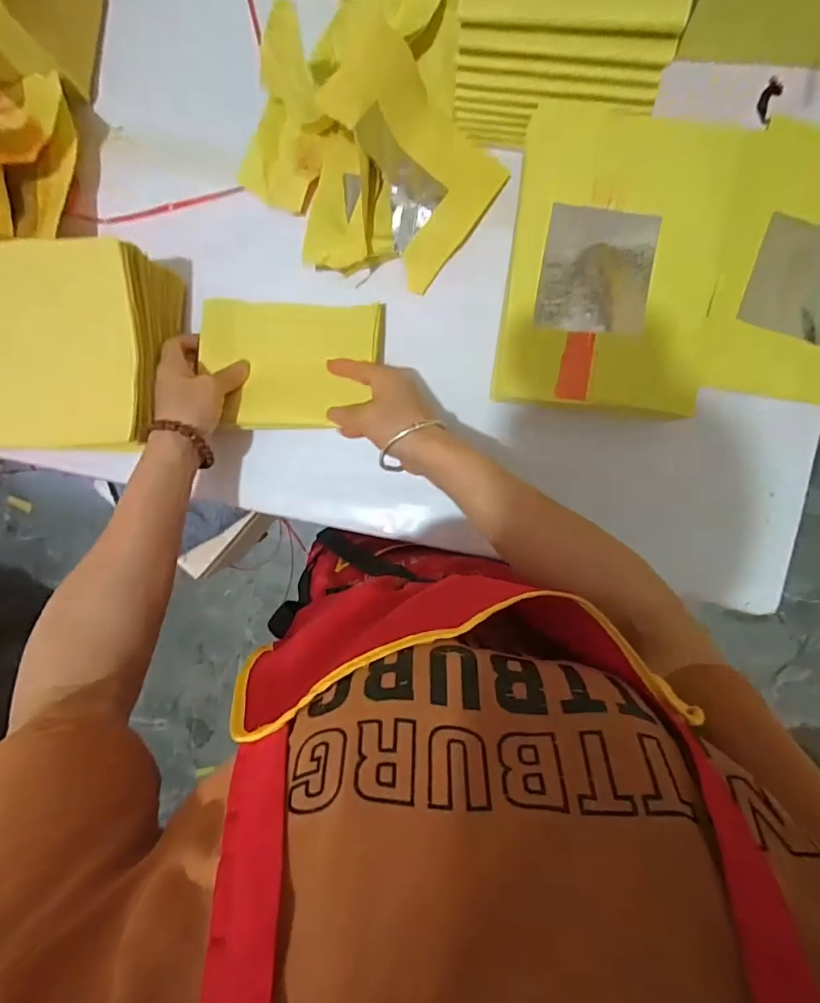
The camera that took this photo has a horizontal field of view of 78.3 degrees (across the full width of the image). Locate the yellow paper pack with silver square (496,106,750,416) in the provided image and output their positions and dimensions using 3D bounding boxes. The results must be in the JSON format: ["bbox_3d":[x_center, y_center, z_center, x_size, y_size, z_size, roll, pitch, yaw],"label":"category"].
[{"bbox_3d":[0.171,-0.196,0.417,0.173,0.034,0.235,7,90,5],"label":"yellow paper pack with silver square"}]

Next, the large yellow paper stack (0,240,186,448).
[{"bbox_3d":[-0.339,-0.128,0.440,0.262,0.075,0.157,1,91,2],"label":"large yellow paper stack"}]

